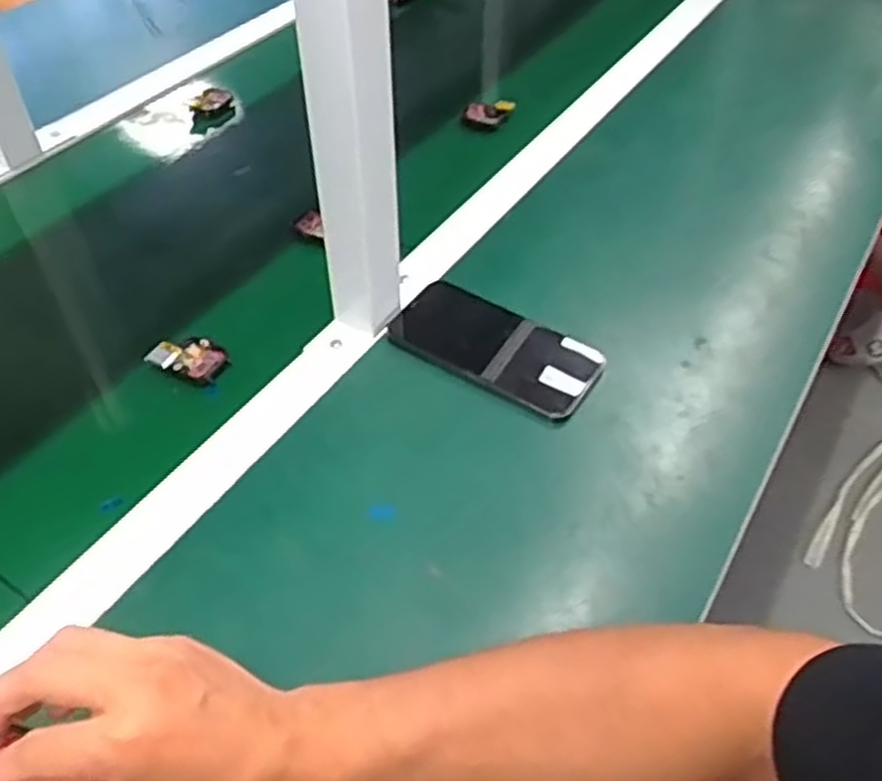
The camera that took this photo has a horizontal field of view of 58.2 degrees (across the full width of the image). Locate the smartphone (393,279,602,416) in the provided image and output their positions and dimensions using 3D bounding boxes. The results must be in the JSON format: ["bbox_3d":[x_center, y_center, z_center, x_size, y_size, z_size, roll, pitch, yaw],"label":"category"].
[{"bbox_3d":[0.041,-0.037,0.614,0.161,0.015,0.069,26,65,23],"label":"smartphone"}]

